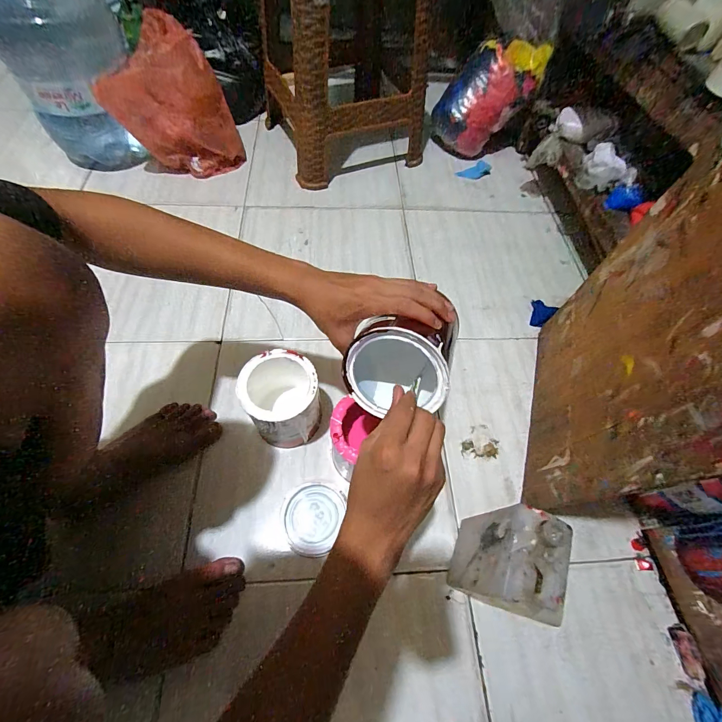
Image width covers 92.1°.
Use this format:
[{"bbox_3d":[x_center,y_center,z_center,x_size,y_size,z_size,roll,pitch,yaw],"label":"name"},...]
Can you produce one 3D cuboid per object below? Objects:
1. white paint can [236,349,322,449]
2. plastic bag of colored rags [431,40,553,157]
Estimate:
[{"bbox_3d":[-0.120,0.065,0.542,0.107,0.140,0.108,2,60,-3],"label":"white paint can"},{"bbox_3d":[0.329,-0.699,0.949,0.238,0.234,0.141,24,62,10],"label":"plastic bag of colored rags"}]

